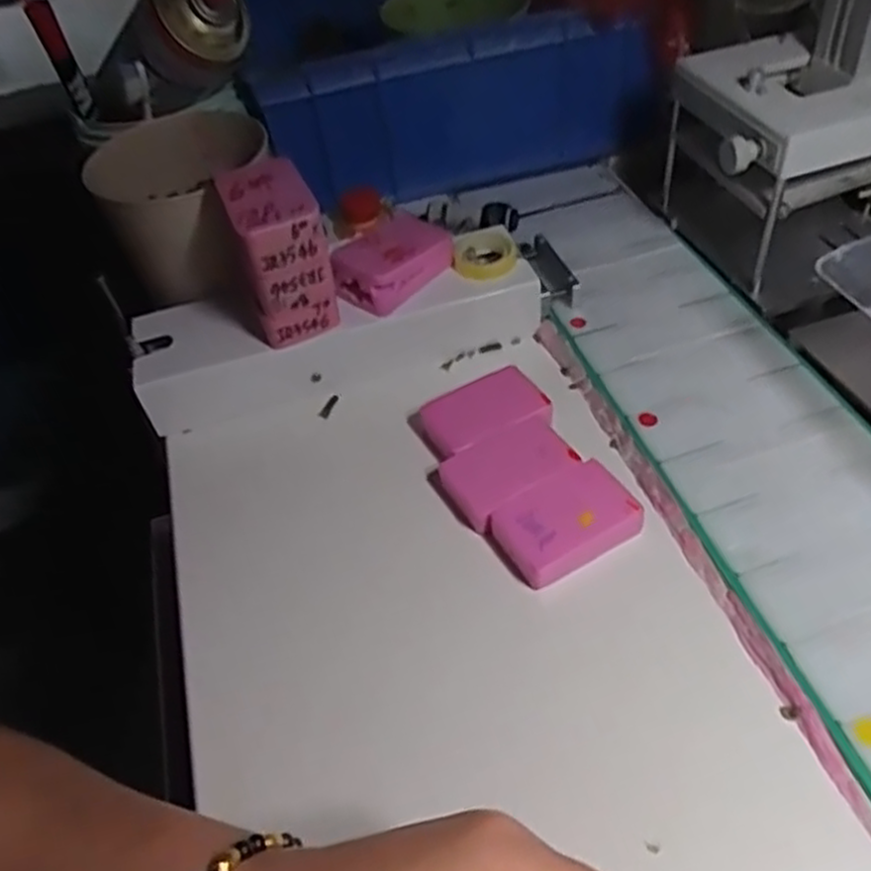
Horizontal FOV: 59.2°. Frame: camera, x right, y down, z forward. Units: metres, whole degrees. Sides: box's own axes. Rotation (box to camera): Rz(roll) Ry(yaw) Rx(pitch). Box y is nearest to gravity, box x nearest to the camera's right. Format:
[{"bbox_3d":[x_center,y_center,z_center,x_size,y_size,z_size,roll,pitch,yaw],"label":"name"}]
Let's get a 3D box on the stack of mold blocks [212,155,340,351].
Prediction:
[{"bbox_3d":[-0.092,-0.104,0.444,0.048,0.088,0.071,-21,48,-12],"label":"stack of mold blocks"}]

